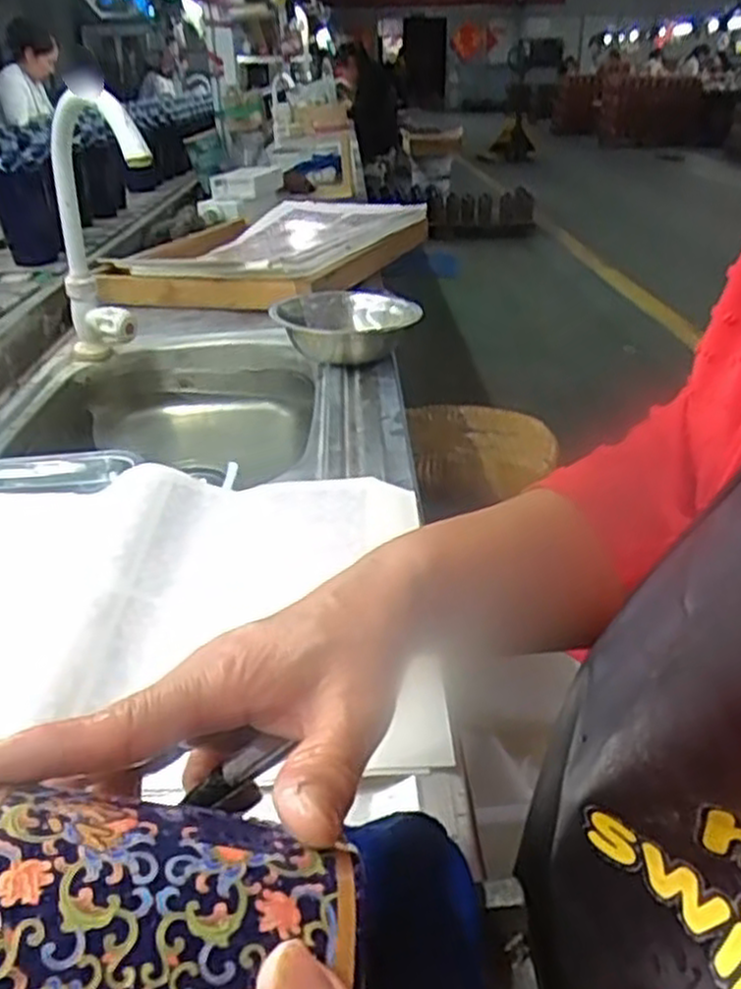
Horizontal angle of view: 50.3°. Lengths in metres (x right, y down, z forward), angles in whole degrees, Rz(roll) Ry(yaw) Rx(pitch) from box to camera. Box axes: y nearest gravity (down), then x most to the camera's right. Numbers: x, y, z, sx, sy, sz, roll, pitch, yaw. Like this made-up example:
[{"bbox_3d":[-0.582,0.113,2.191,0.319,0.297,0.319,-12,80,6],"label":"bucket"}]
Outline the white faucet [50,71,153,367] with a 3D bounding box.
[{"bbox_3d":[-0.283,-0.261,0.838,0.092,0.309,0.198,-13,31,-21],"label":"white faucet"}]

